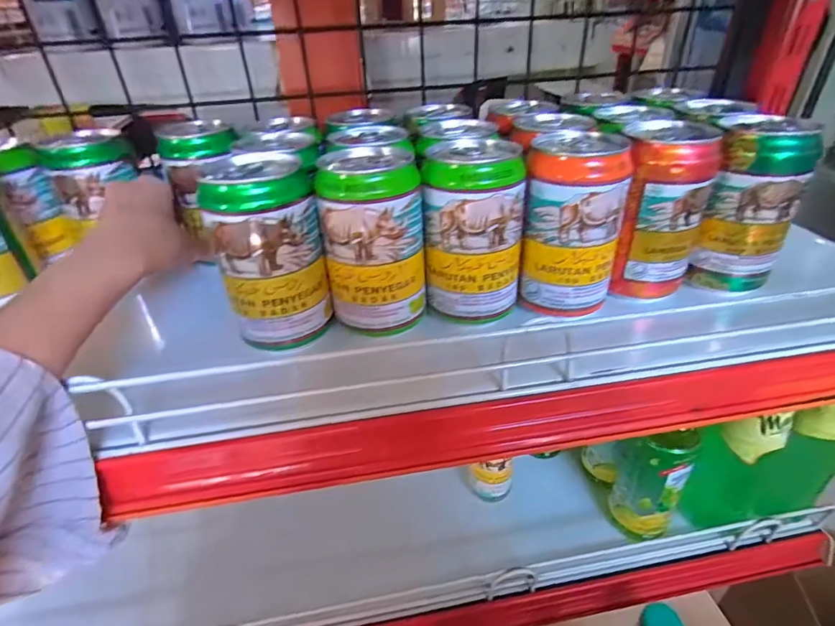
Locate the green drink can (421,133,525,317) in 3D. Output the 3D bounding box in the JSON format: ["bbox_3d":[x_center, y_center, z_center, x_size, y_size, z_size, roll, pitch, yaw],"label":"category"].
[{"bbox_3d":[0.038,-0.053,0.299,0.063,0.101,0.057,8,37,14],"label":"green drink can"}]

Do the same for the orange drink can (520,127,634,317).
[{"bbox_3d":[0.104,-0.057,0.300,0.062,0.105,0.055,12,38,19],"label":"orange drink can"}]

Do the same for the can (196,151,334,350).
[{"bbox_3d":[-0.089,-0.035,0.285,0.059,0.113,0.055,-12,36,-13],"label":"can"}]

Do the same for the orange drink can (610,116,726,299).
[{"bbox_3d":[0.163,-0.067,0.313,0.058,0.107,0.059,27,45,35],"label":"orange drink can"}]

